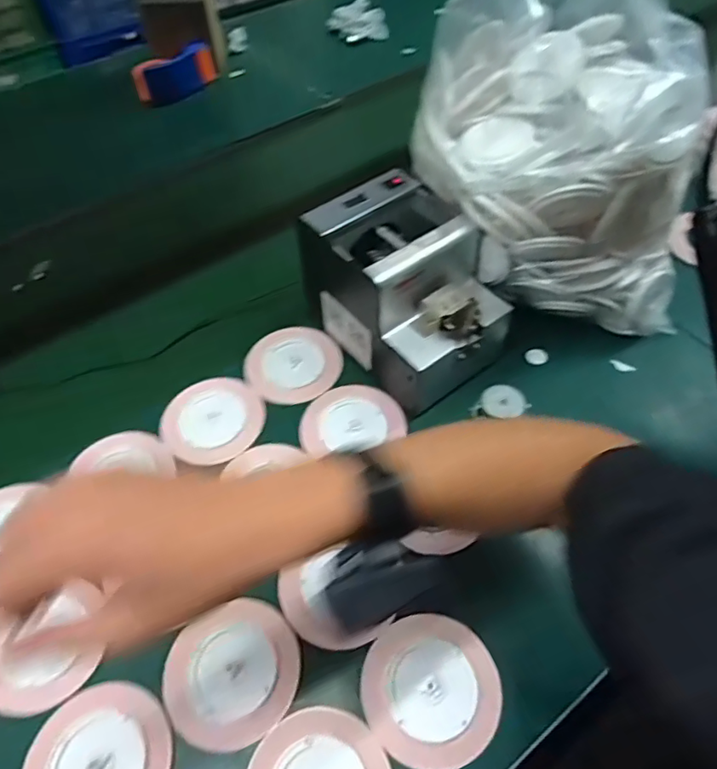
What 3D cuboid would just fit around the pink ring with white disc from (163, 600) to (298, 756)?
[{"bbox_3d":[-0.096,0.220,0.419,0.099,0.013,0.093,-1,53,1],"label":"pink ring with white disc"}]

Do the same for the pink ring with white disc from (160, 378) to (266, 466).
[{"bbox_3d":[-0.147,0.035,0.552,0.100,0.012,0.098,-1,53,1],"label":"pink ring with white disc"}]

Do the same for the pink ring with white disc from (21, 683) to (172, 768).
[{"bbox_3d":[-0.186,0.269,0.388,0.100,0.009,0.098,-1,53,1],"label":"pink ring with white disc"}]

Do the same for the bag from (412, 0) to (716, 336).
[{"bbox_3d":[0.187,-0.206,0.493,0.253,0.320,0.155,28,59,21],"label":"bag"}]

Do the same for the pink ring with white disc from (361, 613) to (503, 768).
[{"bbox_3d":[0.054,0.226,0.410,0.099,0.008,0.098,-1,53,1],"label":"pink ring with white disc"}]

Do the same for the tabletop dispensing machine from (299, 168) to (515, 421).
[{"bbox_3d":[0.047,-0.094,0.549,0.131,0.138,0.183,-37,61,-22],"label":"tabletop dispensing machine"}]

